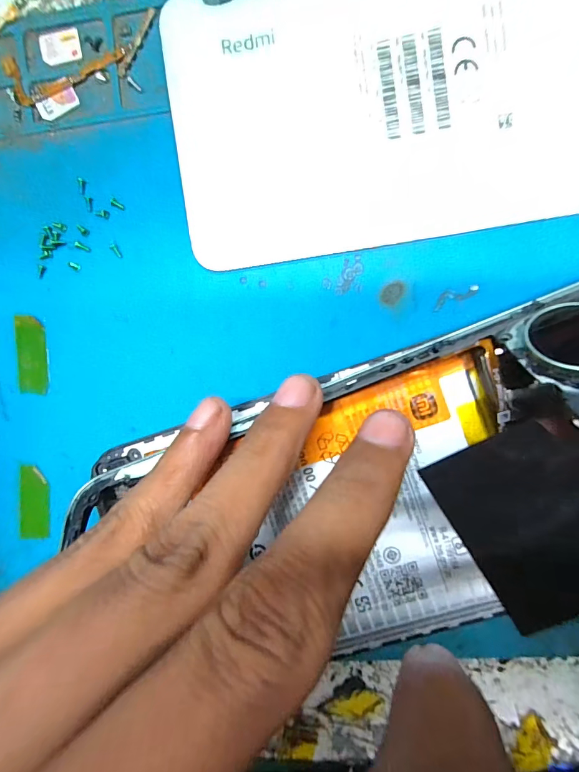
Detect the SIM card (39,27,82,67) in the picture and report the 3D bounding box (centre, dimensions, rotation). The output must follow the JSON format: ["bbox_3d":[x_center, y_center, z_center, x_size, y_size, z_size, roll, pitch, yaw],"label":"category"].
[{"bbox_3d":[-0.068,-0.100,0.112,0.012,0.004,0.010,-10,91,2],"label":"SIM card"}]

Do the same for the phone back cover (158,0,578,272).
[{"bbox_3d":[0.049,-0.081,0.100,0.161,0.007,0.075,-8,91,5],"label":"phone back cover"}]

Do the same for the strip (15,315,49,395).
[{"bbox_3d":[-0.079,-0.009,0.115,0.010,0.004,0.024,1,92,5],"label":"strip"}]

